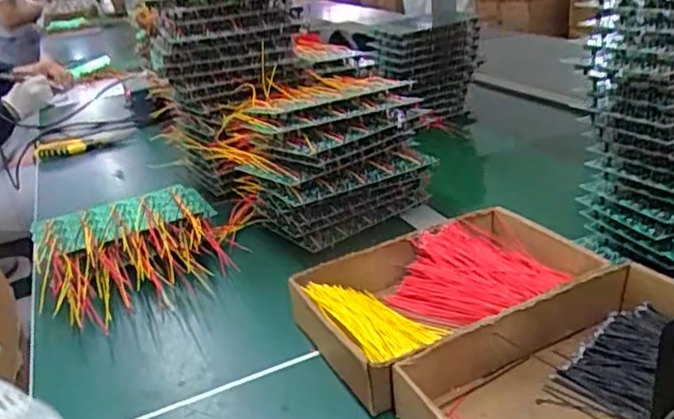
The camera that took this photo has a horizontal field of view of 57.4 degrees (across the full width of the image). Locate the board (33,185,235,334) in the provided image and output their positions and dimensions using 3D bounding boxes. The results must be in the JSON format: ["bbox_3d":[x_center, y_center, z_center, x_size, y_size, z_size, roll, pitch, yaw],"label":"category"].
[{"bbox_3d":[-0.217,0.037,0.660,0.196,0.051,0.194,-18,27,-23],"label":"board"}]

